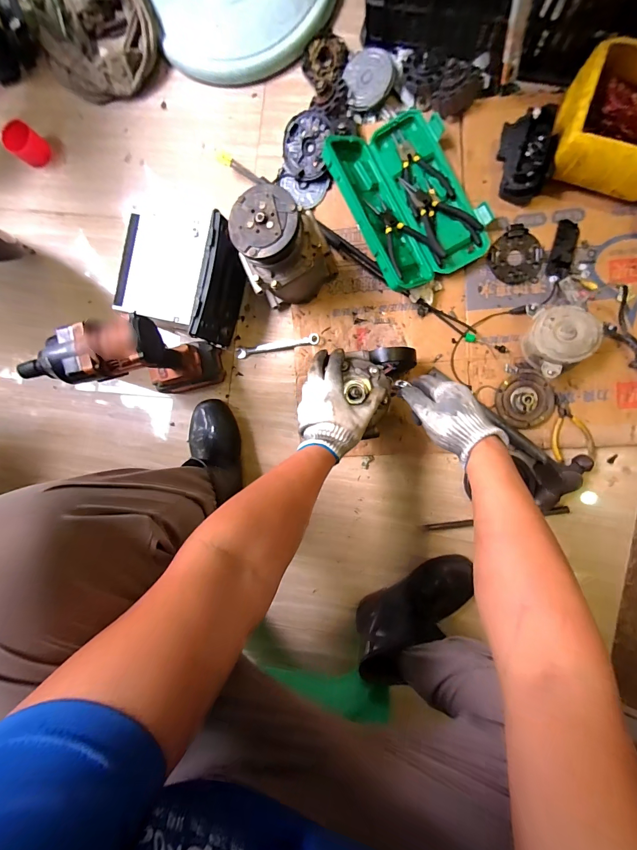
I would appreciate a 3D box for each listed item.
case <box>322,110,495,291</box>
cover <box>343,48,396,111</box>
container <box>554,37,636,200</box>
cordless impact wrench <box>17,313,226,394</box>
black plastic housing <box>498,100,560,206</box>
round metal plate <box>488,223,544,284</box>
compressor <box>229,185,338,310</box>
[{"bbox_3d":[0.160,-0.399,0.601,0.209,0.078,0.288,-26,90,7],"label":"case"},{"bbox_3d":[0.095,-0.627,0.623,0.090,0.029,0.085,-8,92,6],"label":"cover"},{"bbox_3d":[0.509,-0.477,0.553,0.220,0.094,0.188,20,95,5],"label":"container"},{"bbox_3d":[-0.297,-0.098,0.572,0.184,0.284,0.078,-8,92,6],"label":"cordless impact wrench"},{"bbox_3d":[0.350,-0.453,0.582,0.071,0.080,0.121,-8,92,6],"label":"black plastic housing"},{"bbox_3d":[0.358,-0.302,0.619,0.082,0.015,0.093,-43,88,6],"label":"round metal plate"},{"bbox_3d":[-0.058,-0.289,0.578,0.144,0.193,0.122,-35,89,7],"label":"compressor"}]

